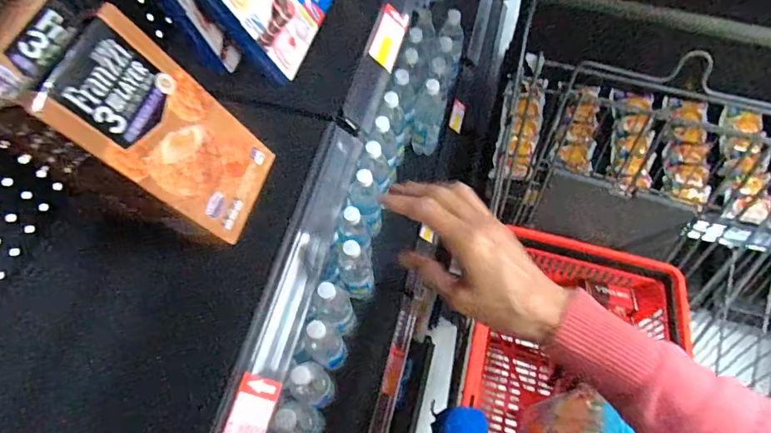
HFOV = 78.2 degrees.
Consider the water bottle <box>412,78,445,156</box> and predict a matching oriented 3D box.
[{"bbox_3d":[0.098,-0.230,1.080,0.064,0.201,0.082,10,64,6],"label":"water bottle"}]

